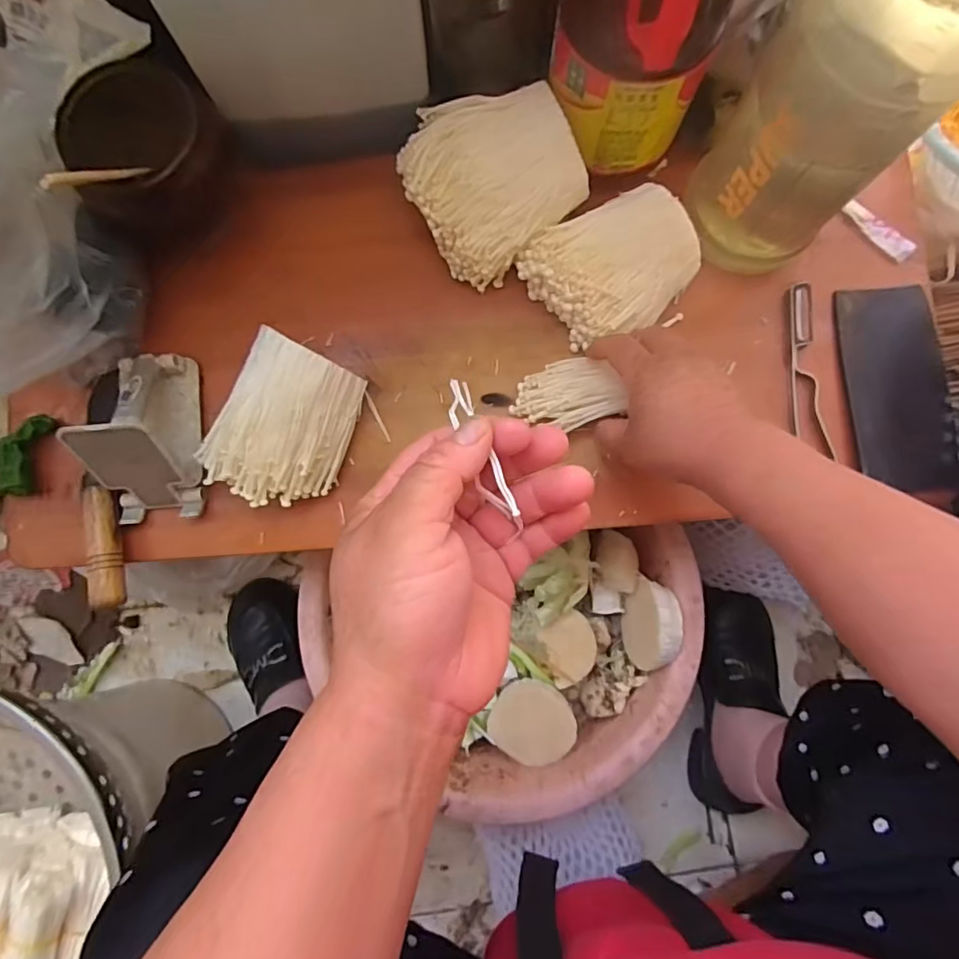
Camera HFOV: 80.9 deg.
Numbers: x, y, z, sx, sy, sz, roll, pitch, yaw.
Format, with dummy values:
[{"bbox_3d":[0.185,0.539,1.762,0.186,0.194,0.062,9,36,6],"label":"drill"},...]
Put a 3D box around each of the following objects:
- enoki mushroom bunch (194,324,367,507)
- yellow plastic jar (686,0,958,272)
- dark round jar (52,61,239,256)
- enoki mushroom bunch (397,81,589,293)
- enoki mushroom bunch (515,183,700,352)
[{"bbox_3d":[-0.153,-0.040,0.435,0.097,0.065,0.117,22,82,3],"label":"enoki mushroom bunch"},{"bbox_3d":[0.215,-0.218,0.355,0.083,0.254,0.081,-24,82,-4],"label":"yellow plastic jar"},{"bbox_3d":[-0.244,-0.241,0.419,0.110,0.071,0.094,-39,84,-6],"label":"dark round jar"},{"bbox_3d":[0.005,-0.238,0.447,0.112,0.094,0.121,-36,83,-6],"label":"enoki mushroom bunch"},{"bbox_3d":[0.106,-0.167,0.452,0.120,0.063,0.092,-27,83,-5],"label":"enoki mushroom bunch"}]

